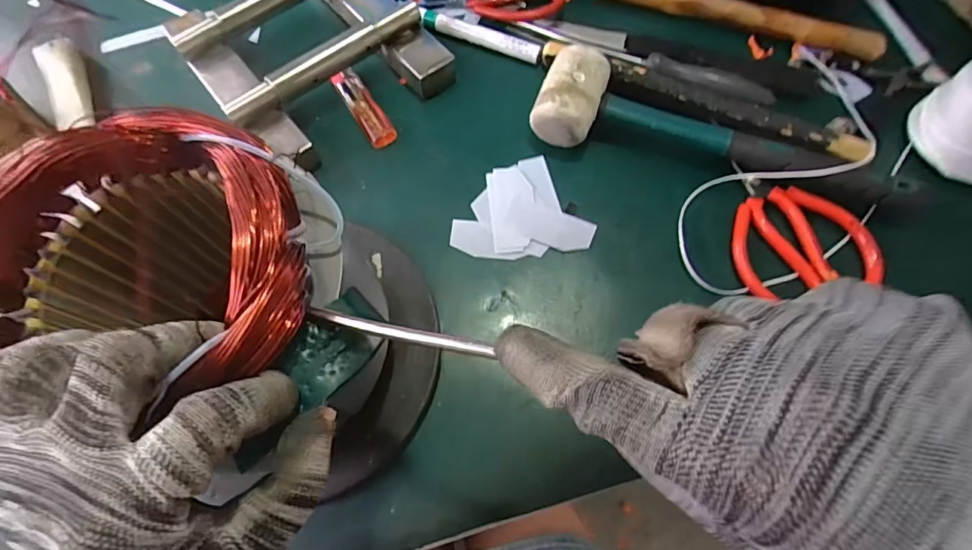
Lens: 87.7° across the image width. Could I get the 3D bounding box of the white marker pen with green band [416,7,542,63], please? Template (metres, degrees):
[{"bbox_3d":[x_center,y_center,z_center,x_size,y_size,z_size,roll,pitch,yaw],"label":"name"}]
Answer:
[{"bbox_3d":[-0.006,-0.215,0.453,0.118,0.012,0.018,22,70,10],"label":"white marker pen with green band"}]

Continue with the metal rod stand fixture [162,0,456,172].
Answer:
[{"bbox_3d":[-0.152,-0.198,0.435,0.187,0.042,0.194,-34,71,-12],"label":"metal rod stand fixture"}]

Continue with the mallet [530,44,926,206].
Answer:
[{"bbox_3d":[0.175,-0.111,0.387,0.271,0.046,0.067,14,68,7],"label":"mallet"}]

